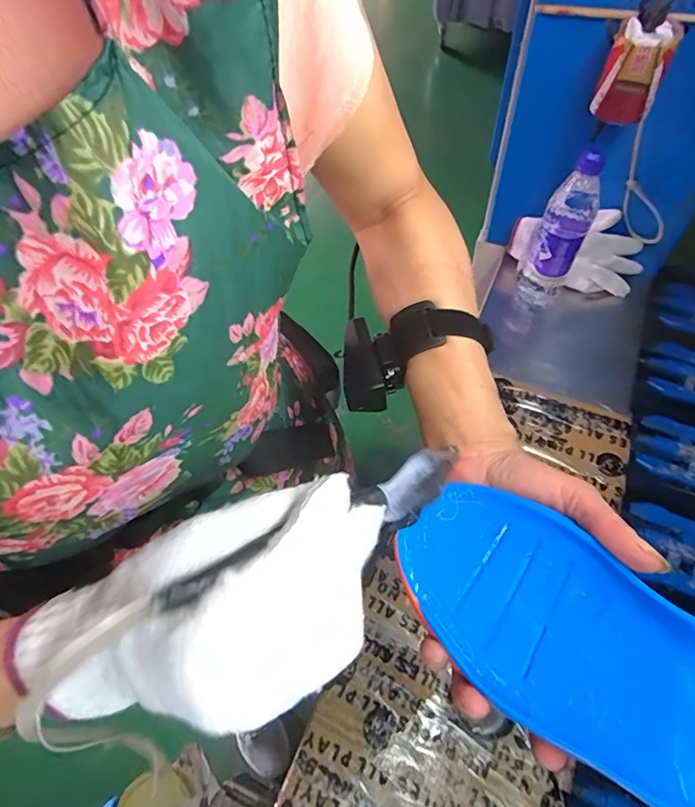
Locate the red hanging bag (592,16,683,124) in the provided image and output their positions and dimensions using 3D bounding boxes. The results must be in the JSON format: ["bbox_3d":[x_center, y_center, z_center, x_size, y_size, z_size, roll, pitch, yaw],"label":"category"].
[{"bbox_3d":[0.320,-0.369,0.551,0.062,0.087,0.057,27,60,17],"label":"red hanging bag"}]

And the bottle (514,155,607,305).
[{"bbox_3d":[0.294,-0.233,0.689,0.067,0.223,0.071,22,59,15],"label":"bottle"}]

